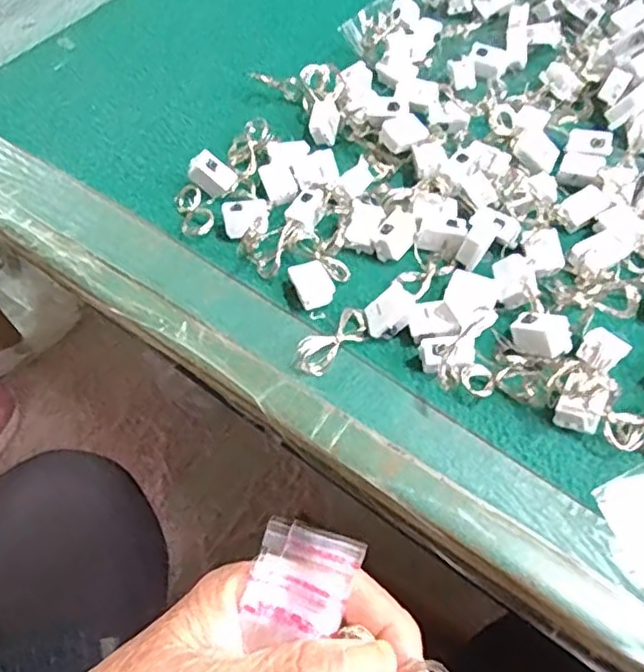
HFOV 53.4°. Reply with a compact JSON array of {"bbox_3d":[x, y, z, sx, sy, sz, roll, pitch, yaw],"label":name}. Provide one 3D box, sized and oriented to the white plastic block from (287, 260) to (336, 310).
[{"bbox_3d":[-0.005,-0.029,0.371,0.021,0.012,0.029,-22,58,-9],"label":"white plastic block"}]

